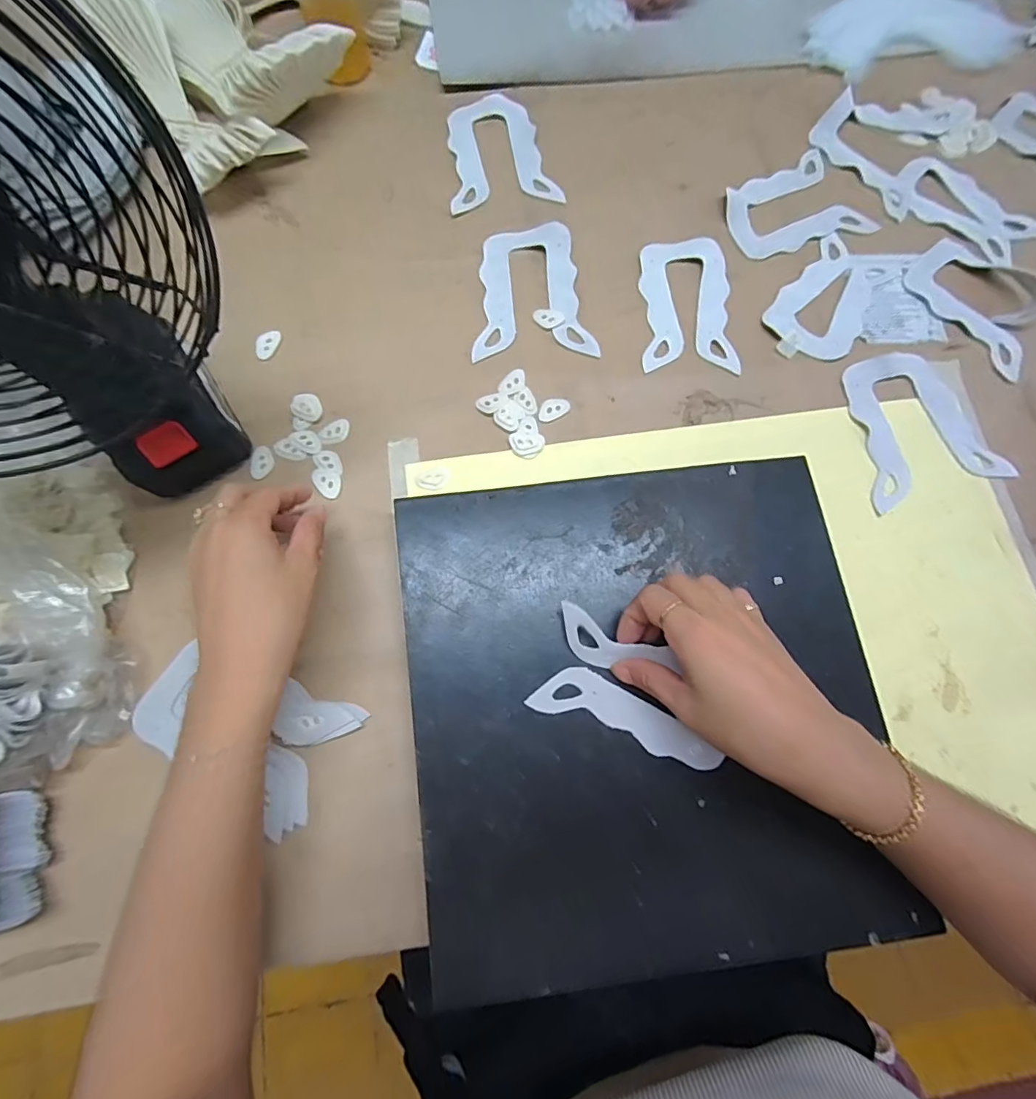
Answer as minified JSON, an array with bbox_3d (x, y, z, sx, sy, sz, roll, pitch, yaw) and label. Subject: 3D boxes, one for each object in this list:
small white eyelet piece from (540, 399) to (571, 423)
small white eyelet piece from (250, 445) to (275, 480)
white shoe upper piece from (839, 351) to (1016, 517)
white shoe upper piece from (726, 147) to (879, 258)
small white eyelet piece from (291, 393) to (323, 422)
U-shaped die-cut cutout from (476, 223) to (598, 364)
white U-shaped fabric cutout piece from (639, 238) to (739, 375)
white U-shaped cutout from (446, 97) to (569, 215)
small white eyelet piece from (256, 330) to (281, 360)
[{"bbox_3d":[0.028,-0.111,0.396,0.026,0.004,0.016,-31,78,-8],"label":"small white eyelet piece"},{"bbox_3d":[-0.196,-0.066,0.385,0.017,0.004,0.026,6,76,1],"label":"small white eyelet piece"},{"bbox_3d":[0.317,-0.097,0.394,0.108,0.006,0.122,-9,76,-3],"label":"white shoe upper piece"},{"bbox_3d":[0.242,-0.302,0.445,0.122,0.009,0.095,-26,78,-7],"label":"white shoe upper piece"},{"bbox_3d":[-0.164,-0.112,0.393,0.025,0.004,0.021,31,78,7],"label":"small white eyelet piece"},{"bbox_3d":[0.007,-0.212,0.416,0.095,0.013,0.118,-9,76,-3],"label":"U-shaped die-cut cutout"},{"bbox_3d":[0.141,-0.205,0.421,0.073,0.005,0.124,1,76,0],"label":"white U-shaped fabric cutout piece"},{"bbox_3d":[-0.018,-0.362,0.459,0.094,0.005,0.123,-9,76,-3],"label":"white U-shaped cutout"},{"bbox_3d":[-0.203,-0.166,0.408,0.015,0.004,0.027,17,76,4],"label":"small white eyelet piece"}]

